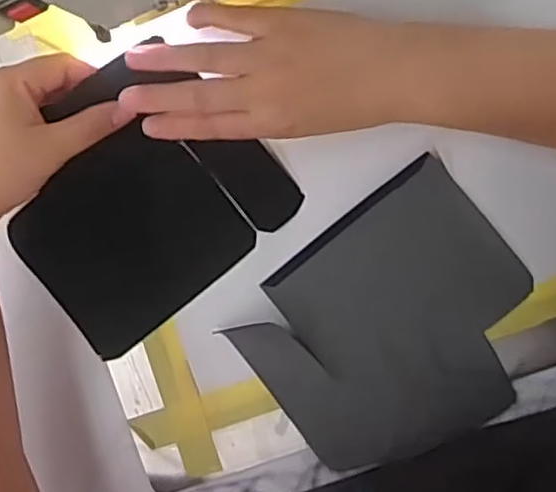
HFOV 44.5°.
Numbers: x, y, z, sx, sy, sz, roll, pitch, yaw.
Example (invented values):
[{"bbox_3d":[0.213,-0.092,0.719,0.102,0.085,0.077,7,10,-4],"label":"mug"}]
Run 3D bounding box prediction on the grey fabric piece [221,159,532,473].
[{"bbox_3d":[0.071,0.052,0.419,0.168,0.010,0.146,-38,84,8],"label":"grey fabric piece"}]

